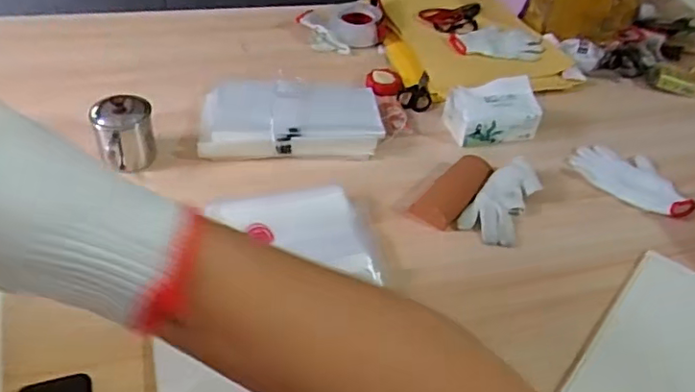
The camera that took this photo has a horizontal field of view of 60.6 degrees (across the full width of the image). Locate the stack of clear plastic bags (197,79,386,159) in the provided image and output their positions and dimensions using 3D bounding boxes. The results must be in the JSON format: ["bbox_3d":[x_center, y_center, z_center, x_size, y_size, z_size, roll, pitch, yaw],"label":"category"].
[{"bbox_3d":[-0.095,-0.142,1.014,0.305,0.063,0.173,-2,43,-9],"label":"stack of clear plastic bags"}]

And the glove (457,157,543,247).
[{"bbox_3d":[0.245,0.007,0.925,0.083,0.033,0.167,27,61,21],"label":"glove"}]

